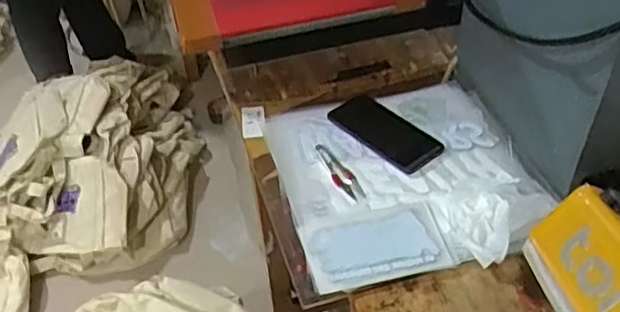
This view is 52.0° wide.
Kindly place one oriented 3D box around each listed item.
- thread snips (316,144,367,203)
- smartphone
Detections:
[{"bbox_3d":[0.039,0.021,0.825,0.026,0.007,0.105,-18,46,-14],"label":"thread snips"},{"bbox_3d":[0.103,-0.033,0.879,0.073,0.013,0.164,-33,52,-27],"label":"smartphone"}]

